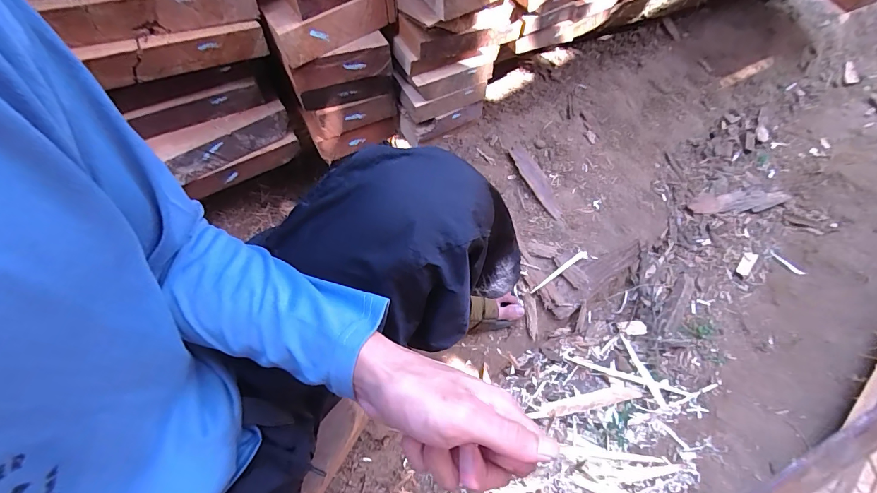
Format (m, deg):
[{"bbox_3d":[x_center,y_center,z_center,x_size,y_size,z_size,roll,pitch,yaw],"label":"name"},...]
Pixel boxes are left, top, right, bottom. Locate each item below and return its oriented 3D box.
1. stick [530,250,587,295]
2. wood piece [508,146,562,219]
[{"bbox_3d":[0.242,0.053,0.792,0.144,0.011,0.015,-34,71,-12],"label":"stick"},{"bbox_3d":[0.225,-0.148,0.889,0.054,0.009,0.188,-23,74,-27],"label":"wood piece"}]

